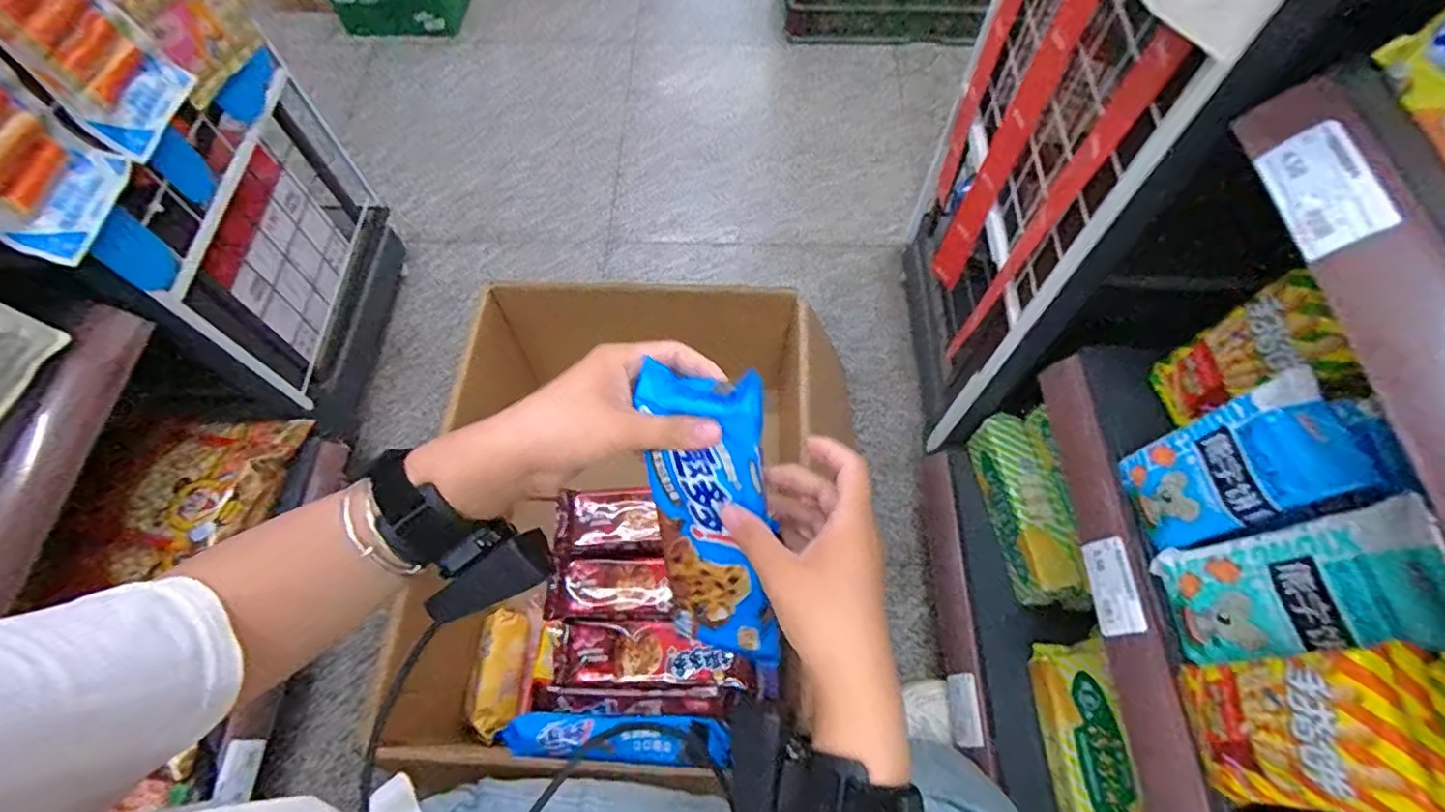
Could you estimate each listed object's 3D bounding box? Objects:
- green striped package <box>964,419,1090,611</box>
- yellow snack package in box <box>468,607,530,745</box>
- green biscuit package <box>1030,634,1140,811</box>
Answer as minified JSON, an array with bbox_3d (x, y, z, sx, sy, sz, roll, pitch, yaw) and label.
[{"bbox_3d":[0.379,0.133,0.804,0.055,0.081,0.236,-8,63,-3],"label":"green striped package"},{"bbox_3d":[-0.275,0.328,0.790,0.057,0.024,0.144,-2,63,0],"label":"yellow snack package in box"},{"bbox_3d":[0.400,0.384,0.692,0.074,0.040,0.238,-1,63,0],"label":"green biscuit package"}]

